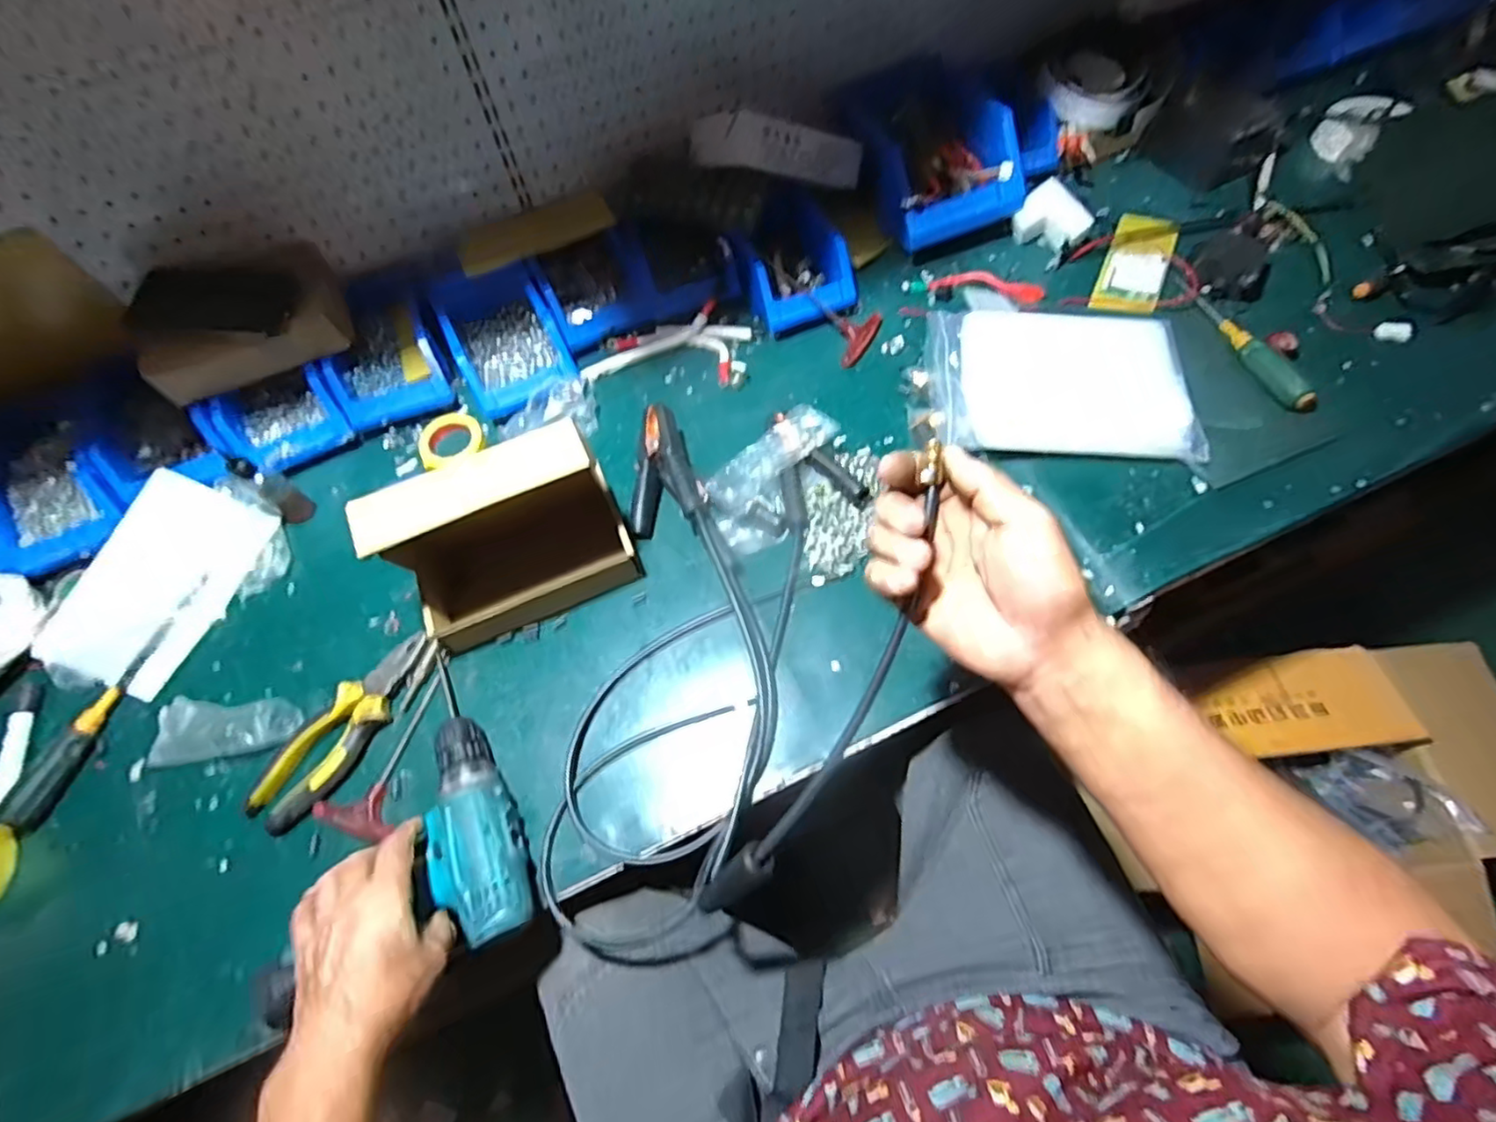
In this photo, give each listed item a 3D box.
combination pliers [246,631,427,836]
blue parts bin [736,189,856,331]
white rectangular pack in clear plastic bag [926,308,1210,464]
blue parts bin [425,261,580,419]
[{"bbox_3d":[-0.370,0.153,0.598,0.062,0.026,0.193,22,67,14],"label":"combination pliers"},{"bbox_3d":[0.054,-0.356,0.779,0.123,0.072,0.132,-16,63,-4],"label":"blue parts bin"},{"bbox_3d":[0.338,-0.204,0.708,0.276,0.041,0.197,5,64,6],"label":"white rectangular pack in clear plastic bag"},{"bbox_3d":[-0.286,-0.266,0.752,0.116,0.065,0.175,-26,65,-9],"label":"blue parts bin"}]

